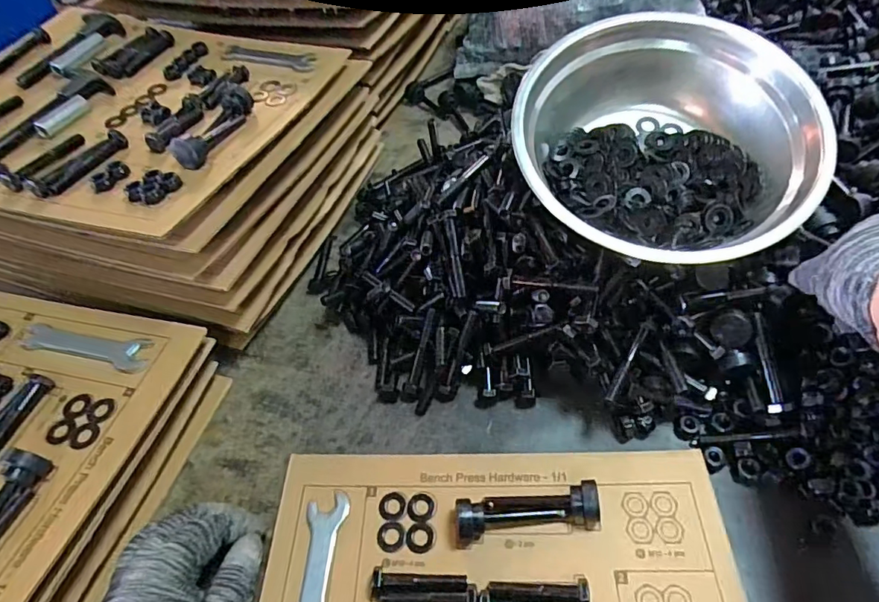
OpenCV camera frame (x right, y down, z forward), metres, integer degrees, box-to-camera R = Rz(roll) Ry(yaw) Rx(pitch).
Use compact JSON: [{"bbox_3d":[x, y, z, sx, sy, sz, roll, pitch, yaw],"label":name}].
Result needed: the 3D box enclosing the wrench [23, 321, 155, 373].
[{"bbox_3d":[-0.283,0.034,0.413,0.117,0.004,0.028,8,52,12],"label":"wrench"}]

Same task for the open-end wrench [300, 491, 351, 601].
[{"bbox_3d":[-0.081,0.183,0.342,0.026,0.004,0.114,-1,51,5],"label":"open-end wrench"}]

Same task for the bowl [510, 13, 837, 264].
[{"bbox_3d":[0.163,-0.111,0.393,0.214,0.075,0.185,1,73,4],"label":"bowl"}]

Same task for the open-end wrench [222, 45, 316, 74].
[{"bbox_3d":[-0.180,-0.254,0.544,0.123,0.004,0.033,16,54,18],"label":"open-end wrench"}]

